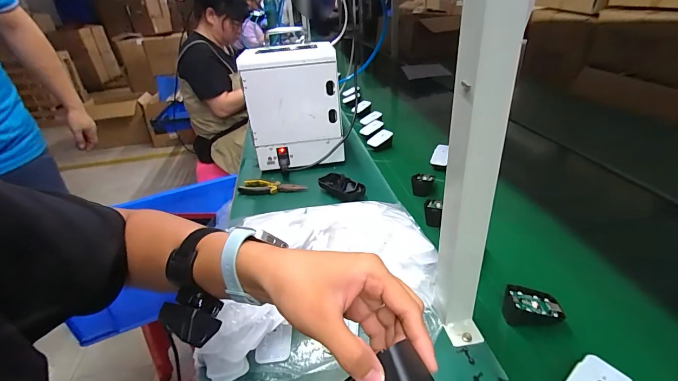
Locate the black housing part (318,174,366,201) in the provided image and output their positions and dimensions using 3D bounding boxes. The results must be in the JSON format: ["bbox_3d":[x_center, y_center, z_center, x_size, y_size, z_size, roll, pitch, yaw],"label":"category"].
[{"bbox_3d":[0.005,-0.008,0.755,0.109,0.028,0.048,22,42,35],"label":"black housing part"}]

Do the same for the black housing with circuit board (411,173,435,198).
[{"bbox_3d":[0.178,-0.009,0.745,0.047,0.035,0.034,6,32,18],"label":"black housing with circuit board"}]

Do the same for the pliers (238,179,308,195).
[{"bbox_3d":[-0.152,-0.006,0.797,0.150,0.014,0.045,0,31,10],"label":"pliers"}]

